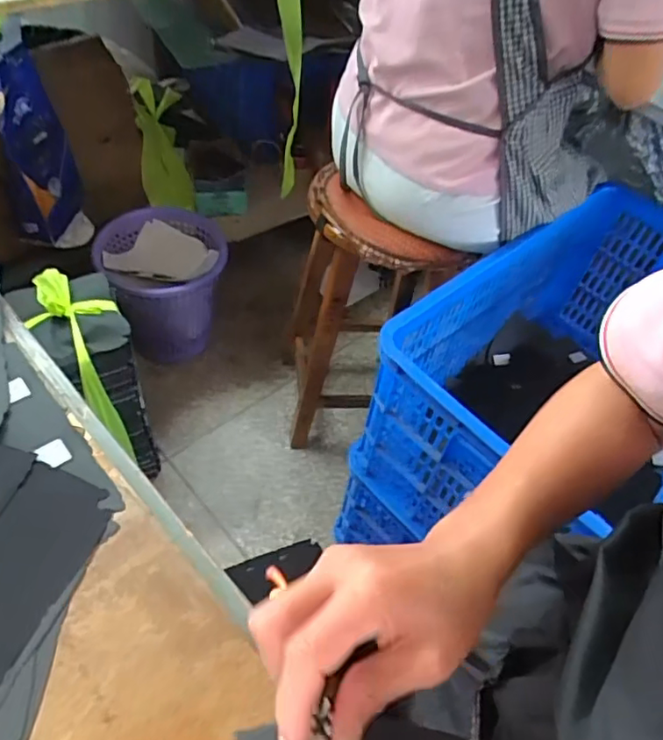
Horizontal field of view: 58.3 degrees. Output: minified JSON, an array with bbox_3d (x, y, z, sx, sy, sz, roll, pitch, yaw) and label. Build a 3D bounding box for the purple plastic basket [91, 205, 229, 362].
[{"bbox_3d":[-0.390,-0.198,1.369,0.288,0.290,0.273,-1,52,-9],"label":"purple plastic basket"}]

